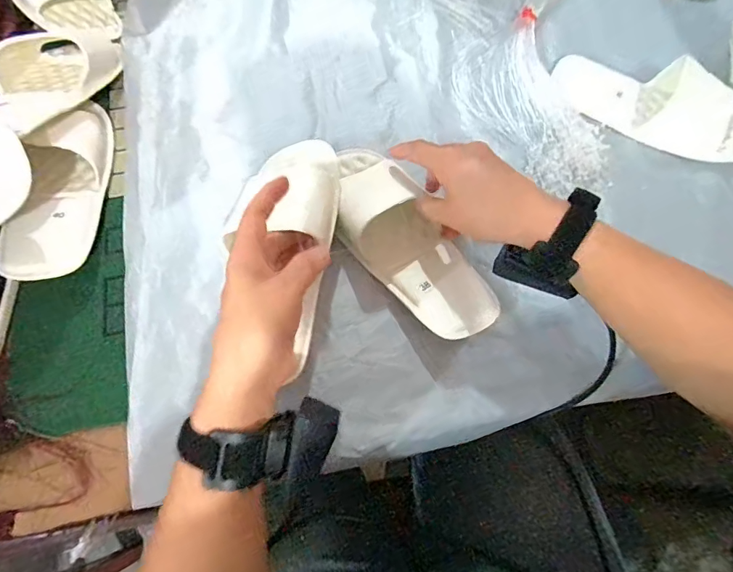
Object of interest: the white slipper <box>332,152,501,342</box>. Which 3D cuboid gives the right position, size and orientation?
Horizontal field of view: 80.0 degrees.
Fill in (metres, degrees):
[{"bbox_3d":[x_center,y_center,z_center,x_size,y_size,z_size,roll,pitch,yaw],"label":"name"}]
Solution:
[{"bbox_3d":[0.032,-0.048,0.412,0.092,0.048,0.227,-30,74,-12],"label":"white slipper"}]

